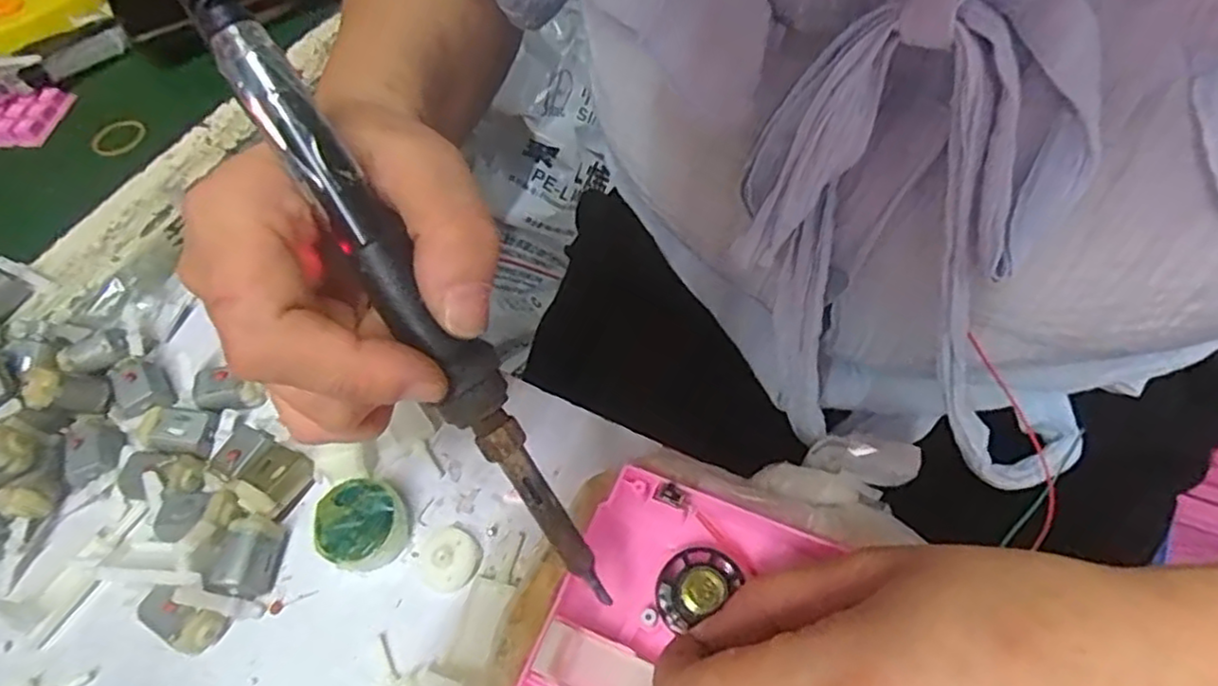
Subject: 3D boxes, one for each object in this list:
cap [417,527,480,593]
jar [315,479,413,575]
[{"bbox_3d":[-0.062,0.082,0.263,0.024,0.005,0.022,-2,58,3],"label":"cap"},{"bbox_3d":[-0.095,0.070,0.267,0.032,0.016,0.032,-2,58,3],"label":"jar"}]

